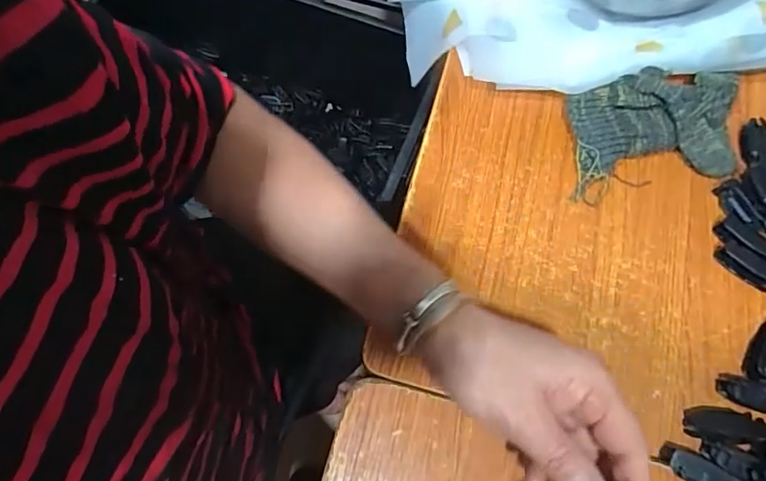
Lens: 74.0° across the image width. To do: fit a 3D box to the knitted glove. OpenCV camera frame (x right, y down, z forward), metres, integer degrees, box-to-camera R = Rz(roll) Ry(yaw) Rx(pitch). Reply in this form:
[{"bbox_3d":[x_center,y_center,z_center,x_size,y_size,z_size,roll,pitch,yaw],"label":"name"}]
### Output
[{"bbox_3d":[0.230,-0.096,0.430,0.153,0.041,0.098,-11,70,-6],"label":"knitted glove"}]

